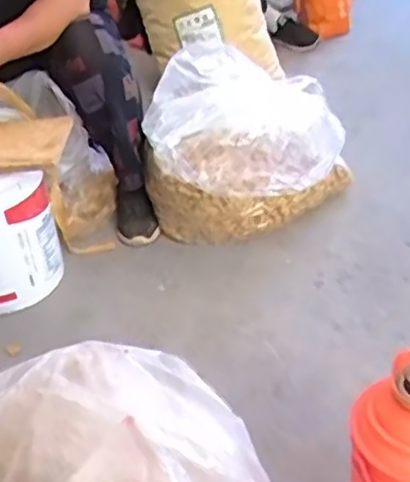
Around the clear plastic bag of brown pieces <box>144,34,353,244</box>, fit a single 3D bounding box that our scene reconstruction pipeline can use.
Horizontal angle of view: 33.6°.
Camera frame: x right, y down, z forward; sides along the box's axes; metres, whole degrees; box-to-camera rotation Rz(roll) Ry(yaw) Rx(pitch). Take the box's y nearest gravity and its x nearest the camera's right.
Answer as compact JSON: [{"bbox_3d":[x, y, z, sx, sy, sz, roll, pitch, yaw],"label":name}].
[{"bbox_3d":[0.101,-0.232,1.690,0.509,0.372,0.432,-14,35,-9],"label":"clear plastic bag of brown pieces"}]

